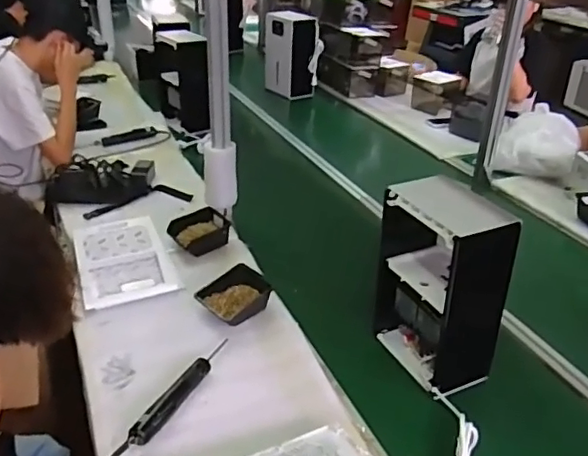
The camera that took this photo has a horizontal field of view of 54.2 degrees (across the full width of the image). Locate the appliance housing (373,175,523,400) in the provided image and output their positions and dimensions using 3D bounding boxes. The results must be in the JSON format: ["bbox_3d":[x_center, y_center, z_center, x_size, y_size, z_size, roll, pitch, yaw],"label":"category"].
[{"bbox_3d":[0.268,0.105,1.066,0.132,0.345,0.231,-11,32,-20],"label":"appliance housing"}]

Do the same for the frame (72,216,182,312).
[{"bbox_3d":[-0.415,0.069,1.404,0.208,0.032,0.342,-11,32,-20],"label":"frame"}]

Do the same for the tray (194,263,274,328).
[{"bbox_3d":[-0.127,0.145,1.259,0.127,0.055,0.129,26,38,37],"label":"tray"}]

